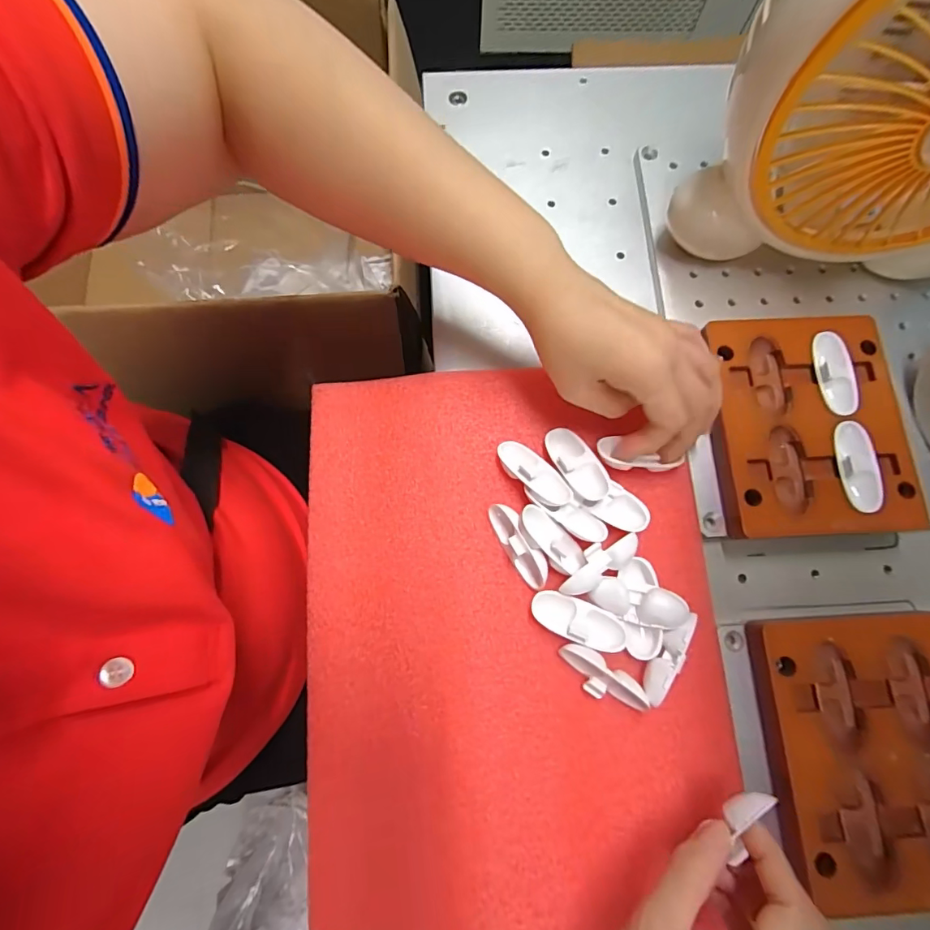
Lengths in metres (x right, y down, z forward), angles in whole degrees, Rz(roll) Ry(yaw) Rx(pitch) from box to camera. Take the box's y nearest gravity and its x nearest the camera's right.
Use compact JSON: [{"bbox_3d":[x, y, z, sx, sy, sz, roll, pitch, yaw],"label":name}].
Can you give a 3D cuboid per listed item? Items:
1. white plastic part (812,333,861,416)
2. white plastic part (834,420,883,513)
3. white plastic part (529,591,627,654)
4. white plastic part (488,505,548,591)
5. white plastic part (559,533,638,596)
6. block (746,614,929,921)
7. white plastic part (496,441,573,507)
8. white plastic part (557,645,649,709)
[{"bbox_3d":[0.253,-0.062,0.321,0.030,0.004,0.058,-5,79,-3],"label":"white plastic part"},{"bbox_3d":[0.254,0.001,0.305,0.024,0.004,0.058,-1,78,-2],"label":"white plastic part"},{"bbox_3d":[0.069,0.095,0.291,0.058,0.016,0.024,22,78,2],"label":"white plastic part"},{"bbox_3d":[0.034,0.051,0.299,0.016,0.022,0.057,-31,81,-8],"label":"white plastic part"},{"bbox_3d":[0.082,0.061,0.290,0.055,0.011,0.021,-29,81,-7],"label":"white plastic part"},{"bbox_3d":[0.239,0.166,0.276,0.120,0.025,0.146,-2,78,-2],"label":"block"},{"bbox_3d":[0.044,0.004,0.305,0.023,0.013,0.058,-42,63,-9],"label":"white plastic part"},{"bbox_3d":[0.081,0.127,0.282,0.055,0.020,0.022,34,79,5],"label":"white plastic part"}]

